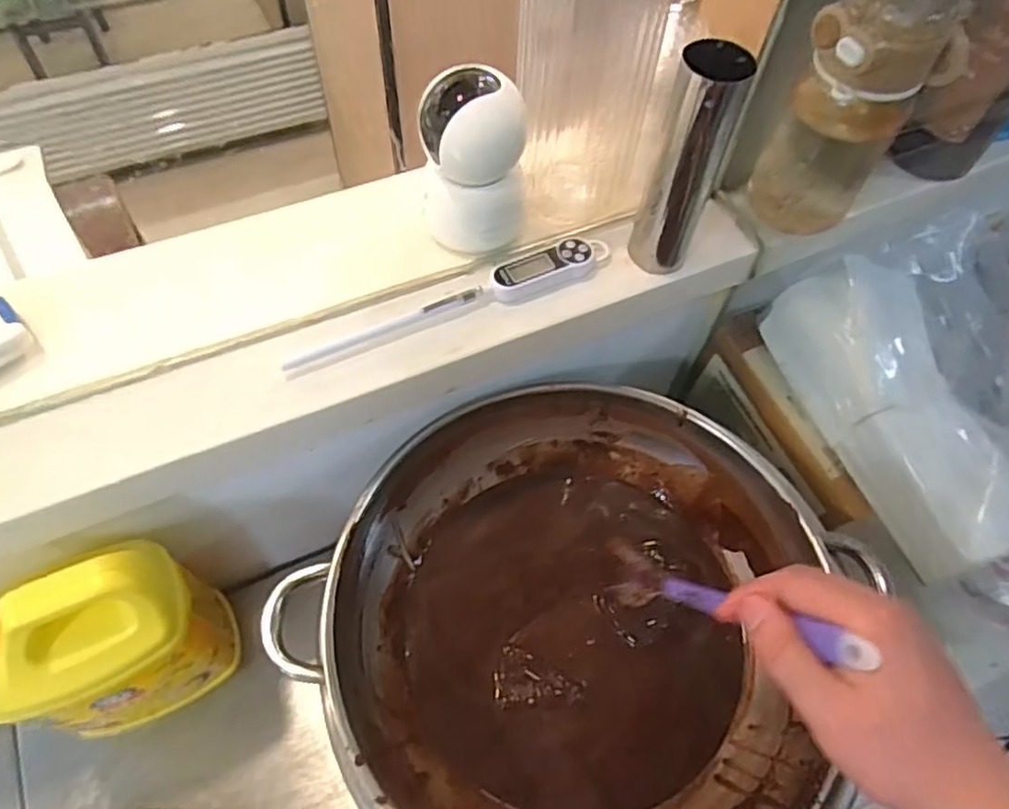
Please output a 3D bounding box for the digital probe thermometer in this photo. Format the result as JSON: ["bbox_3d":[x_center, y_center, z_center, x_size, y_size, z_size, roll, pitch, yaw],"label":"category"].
[{"bbox_3d":[-0.033,-0.076,0.486,0.249,0.013,0.031,-21,63,-14],"label":"digital probe thermometer"}]

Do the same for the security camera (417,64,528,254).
[{"bbox_3d":[-0.022,-0.172,0.484,0.077,0.107,0.070,-5,60,-6],"label":"security camera"}]

